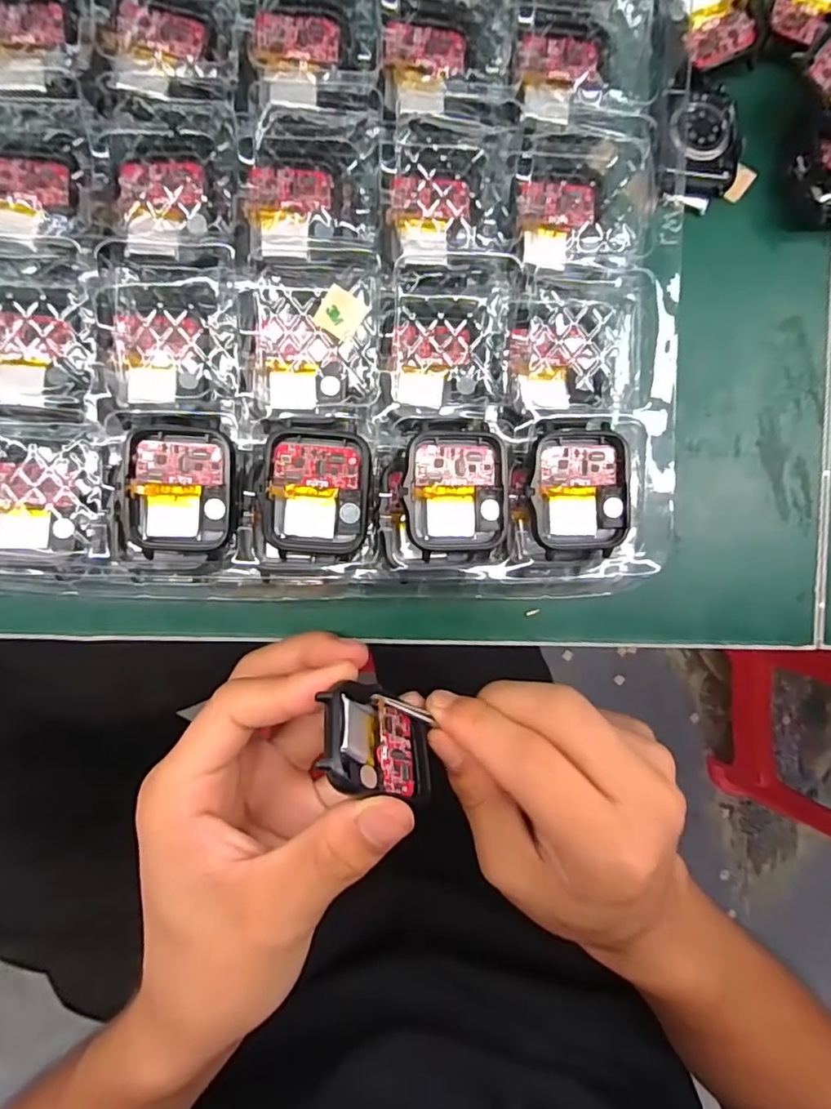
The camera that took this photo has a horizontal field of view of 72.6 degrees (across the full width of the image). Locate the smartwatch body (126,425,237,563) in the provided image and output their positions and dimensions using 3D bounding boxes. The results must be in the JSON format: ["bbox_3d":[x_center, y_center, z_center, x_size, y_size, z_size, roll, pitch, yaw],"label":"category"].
[{"bbox_3d":[-0.083,-0.023,0.202,0.037,0.007,0.045,3,92,-5],"label":"smartwatch body"}]

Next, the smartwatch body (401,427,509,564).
[{"bbox_3d":[0.015,-0.022,0.208,0.038,0.008,0.044,-1,92,-4],"label":"smartwatch body"}]

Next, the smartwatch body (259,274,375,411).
[{"bbox_3d":[-0.037,-0.076,0.209,0.042,0.011,0.042,3,92,-5],"label":"smartwatch body"}]

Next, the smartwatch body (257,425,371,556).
[{"bbox_3d":[-0.036,-0.022,0.203,0.037,0.007,0.044,5,92,-5],"label":"smartwatch body"}]

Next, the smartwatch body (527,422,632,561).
[{"bbox_3d":[0.061,-0.023,0.209,0.037,0.007,0.045,-1,92,-4],"label":"smartwatch body"}]

